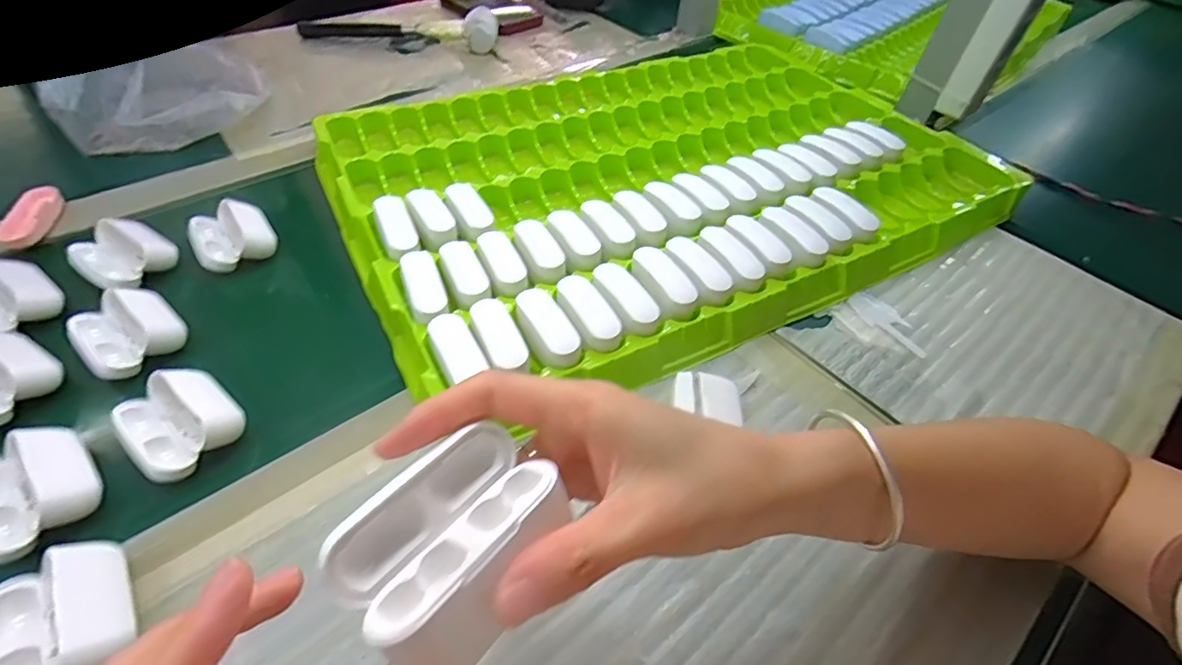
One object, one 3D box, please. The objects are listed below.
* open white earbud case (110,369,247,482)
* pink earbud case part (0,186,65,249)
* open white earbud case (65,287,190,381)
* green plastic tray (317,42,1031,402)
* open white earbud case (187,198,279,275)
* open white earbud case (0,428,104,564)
[{"bbox_3d":[-0.246,0.053,0.318,0.063,0.029,0.055,34,54,22],"label":"open white earbud case"},{"bbox_3d":[-0.448,-0.092,0.426,0.029,0.011,0.069,1,49,-5],"label":"pink earbud case part"},{"bbox_3d":[-0.315,-0.003,0.361,0.065,0.027,0.056,35,55,23],"label":"open white earbud case"},{"bbox_3d":[0.066,-0.173,0.521,0.588,0.041,0.432,-21,54,-22],"label":"green plastic tray"},{"bbox_3d":[-0.288,-0.079,0.426,0.056,0.027,0.059,-30,58,-28],"label":"open white earbud case"},{"bbox_3d":[-0.302,0.082,0.286,0.071,0.029,0.052,38,56,25],"label":"open white earbud case"}]

